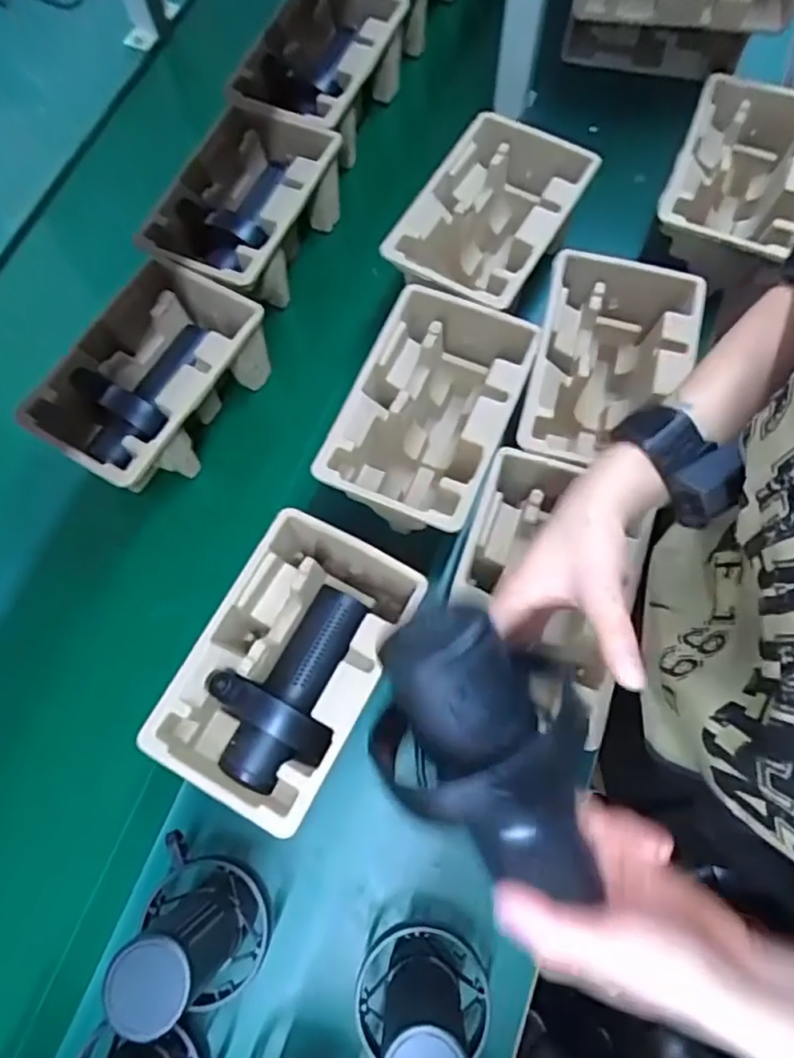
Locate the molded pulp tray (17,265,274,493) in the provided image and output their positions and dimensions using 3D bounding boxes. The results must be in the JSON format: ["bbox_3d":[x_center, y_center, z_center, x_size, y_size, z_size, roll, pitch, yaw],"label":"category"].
[{"bbox_3d":[-0.246,-0.146,0.629,0.146,0.096,0.221,29,74,9],"label":"molded pulp tray"}]

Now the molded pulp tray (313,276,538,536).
[{"bbox_3d":[0.030,-0.106,0.600,0.143,0.099,0.225,22,74,7],"label":"molded pulp tray"}]

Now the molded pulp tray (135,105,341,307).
[{"bbox_3d":[-0.163,-0.346,0.684,0.135,0.097,0.222,22,74,7],"label":"molded pulp tray"}]

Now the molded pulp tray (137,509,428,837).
[{"bbox_3d":[-0.086,0.117,0.528,0.147,0.097,0.226,27,74,9],"label":"molded pulp tray"}]

